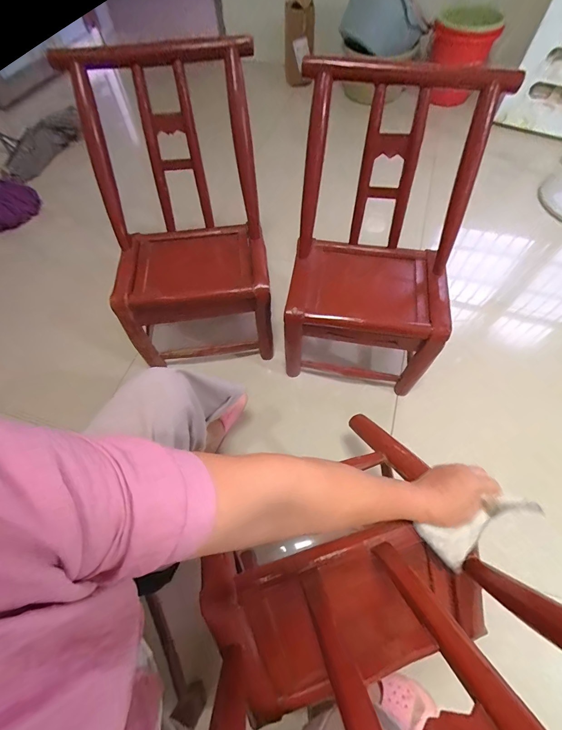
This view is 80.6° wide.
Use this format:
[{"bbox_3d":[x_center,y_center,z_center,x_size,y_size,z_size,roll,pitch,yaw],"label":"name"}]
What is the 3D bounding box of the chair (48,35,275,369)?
[{"bbox_3d":[-0.227,-0.335,0.824,0.361,0.594,0.431,-4,62,0],"label":"chair"}]

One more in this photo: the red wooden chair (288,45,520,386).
[{"bbox_3d":[0.210,-0.244,0.782,0.346,0.599,0.373,7,62,6],"label":"red wooden chair"}]

